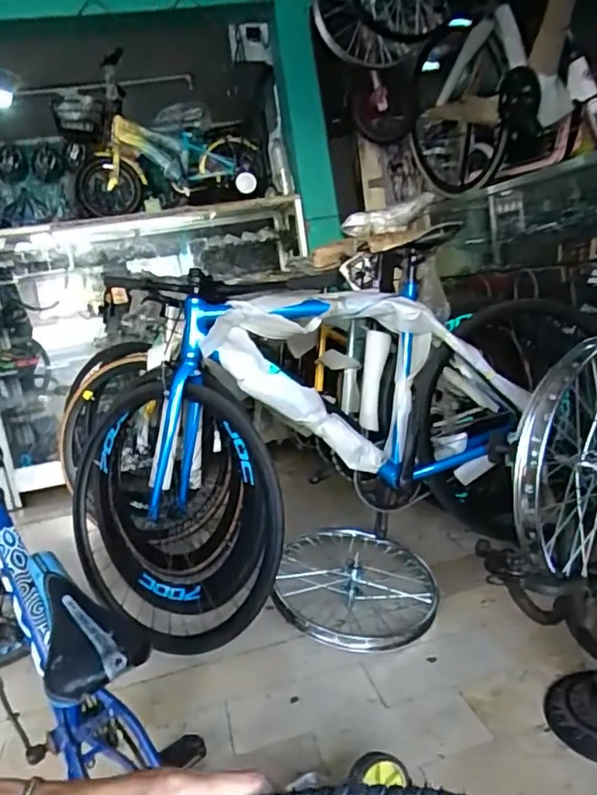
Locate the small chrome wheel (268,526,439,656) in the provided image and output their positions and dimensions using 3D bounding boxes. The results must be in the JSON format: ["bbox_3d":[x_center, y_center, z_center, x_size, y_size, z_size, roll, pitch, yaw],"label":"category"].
[{"bbox_3d":[0.144,0.473,1.482,0.405,0.101,0.387,17,28,23],"label":"small chrome wheel"}]

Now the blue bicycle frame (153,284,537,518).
[{"bbox_3d":[0.083,-0.020,1.490,0.974,0.485,0.144,-9,11,-6],"label":"blue bicycle frame"}]

